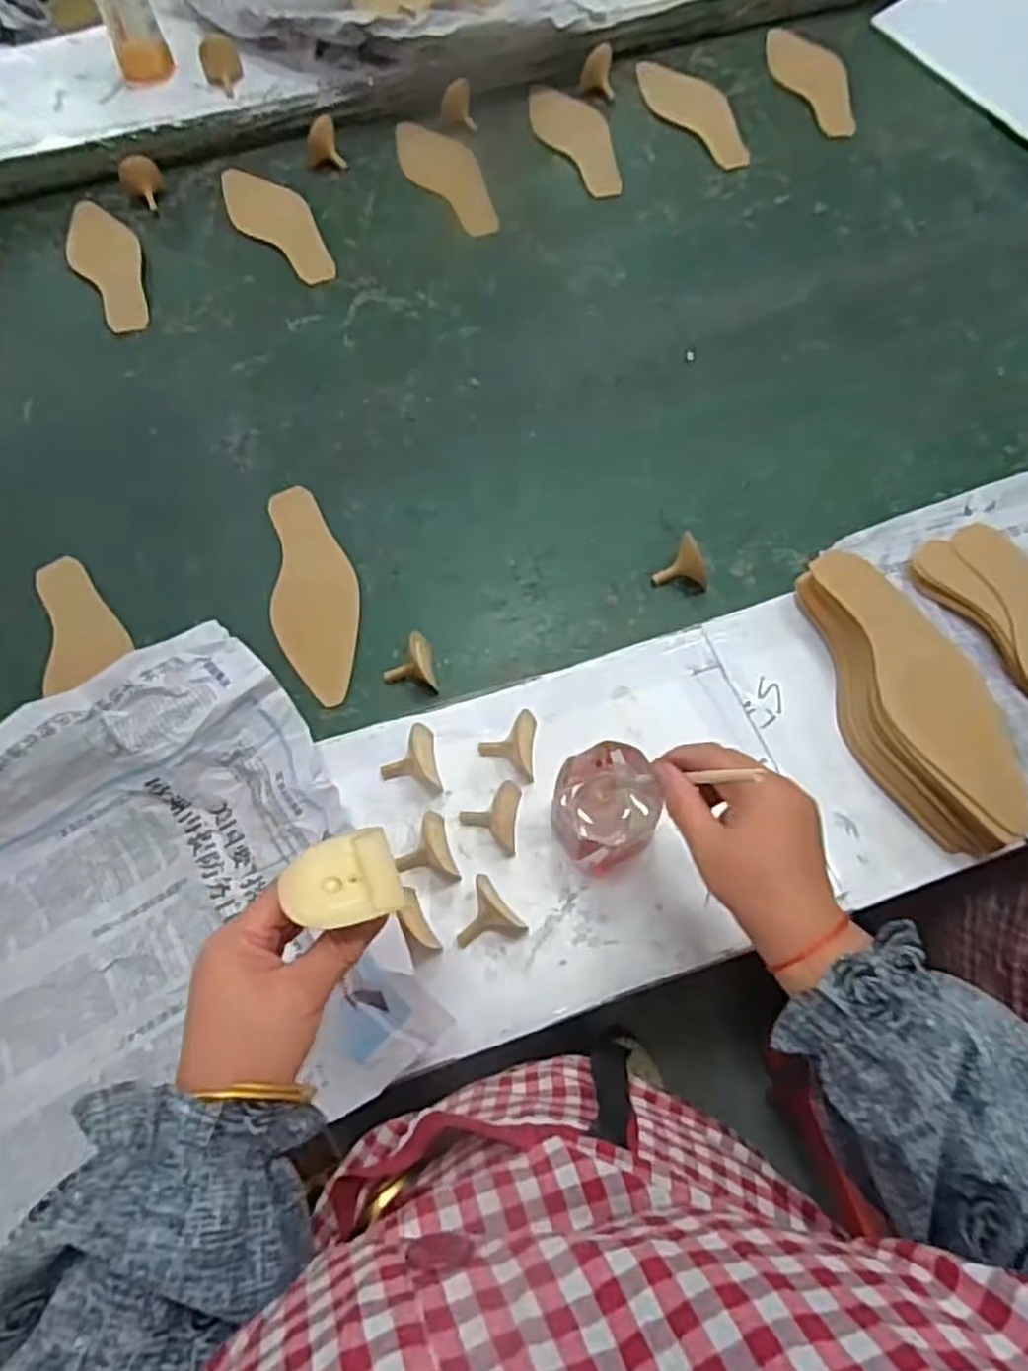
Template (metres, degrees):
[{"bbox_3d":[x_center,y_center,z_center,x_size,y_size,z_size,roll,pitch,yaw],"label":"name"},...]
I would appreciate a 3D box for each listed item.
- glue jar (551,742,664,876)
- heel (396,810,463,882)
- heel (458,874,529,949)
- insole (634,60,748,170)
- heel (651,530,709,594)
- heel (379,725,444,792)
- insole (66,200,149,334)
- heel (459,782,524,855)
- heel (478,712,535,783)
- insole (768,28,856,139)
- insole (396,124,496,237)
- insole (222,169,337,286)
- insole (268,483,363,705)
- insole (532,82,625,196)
[{"bbox_3d":[0.066,0.086,0.544,0.071,0.068,0.069,0,66,1],"label":"glue jar"},{"bbox_3d":[-0.063,0.117,0.548,0.045,0.038,0.046,-17,67,-6],"label":"heel"},{"bbox_3d":[-0.018,0.153,0.536,0.047,0.031,0.042,-9,66,-3],"label":"heel"},{"bbox_3d":[0.233,-0.735,0.994,0.079,0.009,0.231,-31,69,-12],"label":"insole"},{"bbox_3d":[0.151,-0.111,0.696,0.049,0.044,0.033,6,66,4],"label":"heel"},{"bbox_3d":[-0.079,0.055,0.574,0.043,0.044,0.045,-11,66,-4],"label":"heel"},{"bbox_3d":[-0.472,-0.497,0.907,0.076,0.004,0.238,-31,69,-12],"label":"insole"},{"bbox_3d":[-0.018,0.089,0.558,0.042,0.044,0.051,6,66,4],"label":"heel"},{"bbox_3d":[-0.006,0.041,0.581,0.043,0.041,0.051,3,66,3],"label":"heel"},{"bbox_3d":[0.384,-0.786,1.007,0.091,0.009,0.231,-1,66,1],"label":"insole"},{"bbox_3d":[-0.083,-0.630,0.966,0.084,0.006,0.229,-21,67,-8],"label":"insole"},{"bbox_3d":[-0.281,-0.553,0.928,0.079,0.004,0.231,-34,69,-13],"label":"insole"},{"bbox_3d":[-0.183,-0.088,0.717,0.075,0.008,0.229,-9,66,-3],"label":"insole"},{"bbox_3d":[0.082,-0.688,0.976,0.075,0.019,0.204,-24,68,-10],"label":"insole"}]

